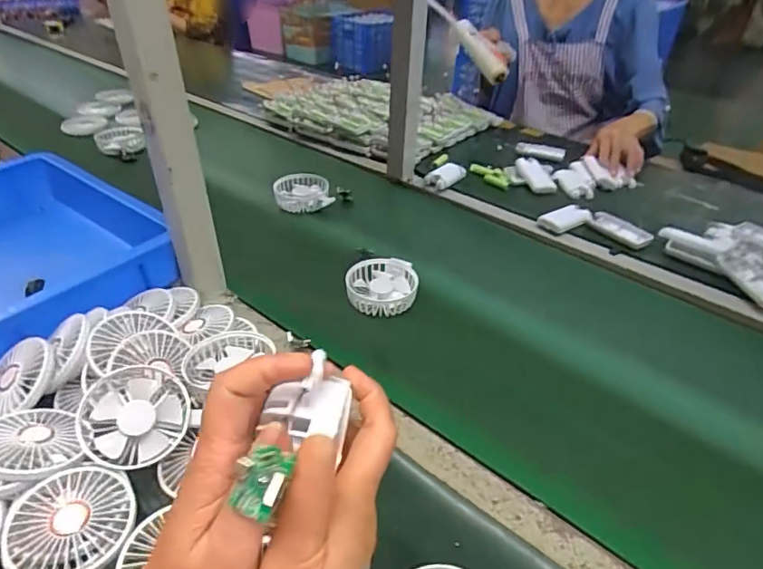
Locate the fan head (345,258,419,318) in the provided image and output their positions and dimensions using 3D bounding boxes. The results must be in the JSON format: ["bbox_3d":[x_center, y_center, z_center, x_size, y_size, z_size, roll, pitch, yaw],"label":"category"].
[{"bbox_3d":[0.002,0.006,0.662,0.086,0.049,0.079,5,36,4],"label":"fan head"}]

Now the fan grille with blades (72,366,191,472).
[{"bbox_3d":[-0.221,0.119,0.462,0.087,0.031,0.084,11,63,-14],"label":"fan grille with blades"}]

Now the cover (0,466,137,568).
[{"bbox_3d":[-0.239,0.181,0.395,0.086,0.015,0.082,-4,37,-8],"label":"cover"}]

